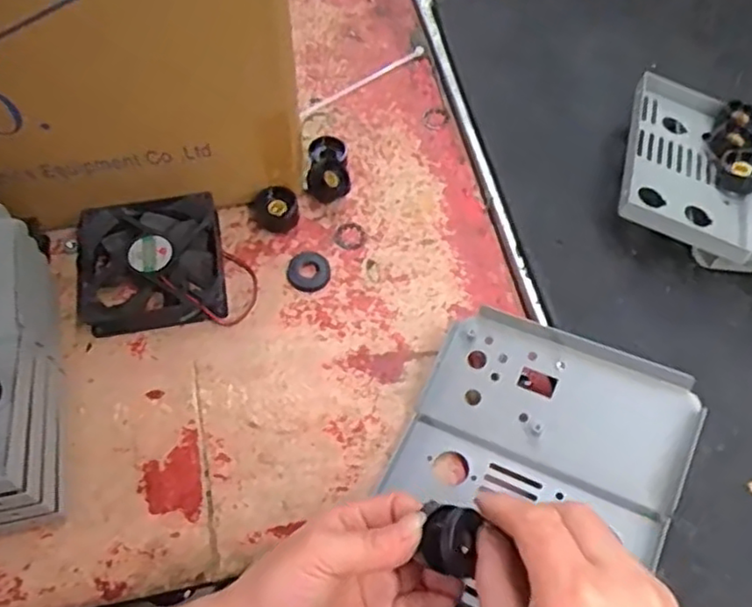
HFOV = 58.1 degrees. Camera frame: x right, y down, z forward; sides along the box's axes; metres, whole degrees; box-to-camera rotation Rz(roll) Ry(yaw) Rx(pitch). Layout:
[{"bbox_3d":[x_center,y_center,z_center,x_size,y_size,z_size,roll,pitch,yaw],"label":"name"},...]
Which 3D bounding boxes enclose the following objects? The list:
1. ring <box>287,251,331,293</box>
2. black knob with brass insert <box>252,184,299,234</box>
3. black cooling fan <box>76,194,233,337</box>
[{"bbox_3d":[-0.048,-0.024,0.485,0.030,0.004,0.032,1,60,-1],"label":"ring"},{"bbox_3d":[-0.073,-0.069,0.500,0.032,0.026,0.028,-16,62,-11],"label":"black knob with brass insert"},{"bbox_3d":[-0.160,-0.030,0.474,0.100,0.027,0.094,-9,61,-7],"label":"black cooling fan"}]

